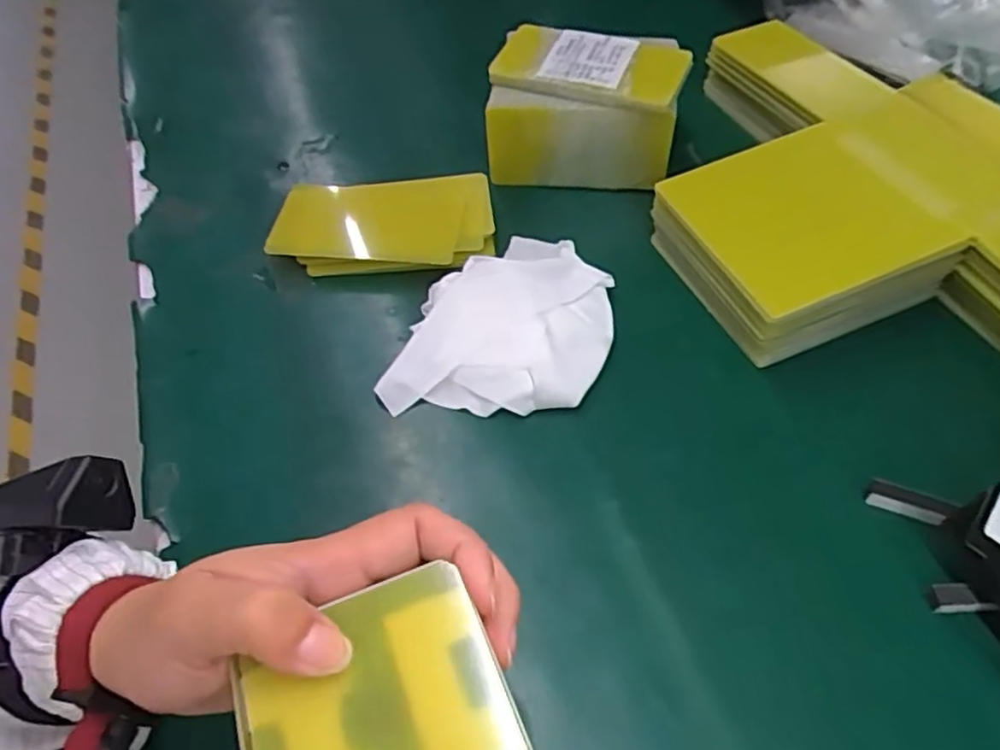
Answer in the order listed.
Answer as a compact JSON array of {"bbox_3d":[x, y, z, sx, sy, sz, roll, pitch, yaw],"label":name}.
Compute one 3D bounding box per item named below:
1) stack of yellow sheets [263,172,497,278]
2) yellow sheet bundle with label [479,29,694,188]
[{"bbox_3d":[-0.086,-0.113,0.506,0.158,0.024,0.085,-6,54,1],"label":"stack of yellow sheets"},{"bbox_3d":[0.064,-0.203,0.523,0.137,0.085,0.075,6,55,9],"label":"yellow sheet bundle with label"}]

